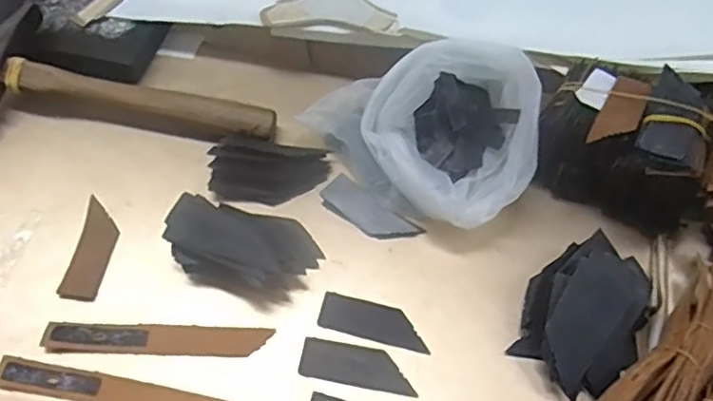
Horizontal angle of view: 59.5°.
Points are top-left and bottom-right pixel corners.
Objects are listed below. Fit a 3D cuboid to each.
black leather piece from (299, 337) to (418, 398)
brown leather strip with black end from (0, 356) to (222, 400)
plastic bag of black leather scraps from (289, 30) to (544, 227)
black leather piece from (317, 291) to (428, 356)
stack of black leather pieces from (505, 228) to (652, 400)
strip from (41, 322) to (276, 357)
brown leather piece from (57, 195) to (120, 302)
[{"bbox_3d":[0.001,0.092,0.349,0.064,0.004,0.023,10,57,5],"label":"black leather piece"},{"bbox_3d":[-0.133,0.103,0.337,0.124,0.004,0.017,9,57,5],"label":"brown leather strip with black end"},{"bbox_3d":[0.052,-0.052,0.400,0.108,0.081,0.135,-32,63,-20],"label":"plastic bag of black leather scraps"},{"bbox_3d":[0.010,0.071,0.364,0.063,0.004,0.025,11,57,6],"label":"black leather piece"},{"bbox_3d":[0.130,0.064,0.351,0.064,0.034,0.082,38,64,21],"label":"stack of black leather pieces"},{"bbox_3d":[-0.113,0.078,0.354,0.124,0.004,0.016,1,57,0],"label":"strip"},{"bbox_3d":[-0.161,0.030,0.382,0.023,0.004,0.066,5,57,2],"label":"brown leather piece"}]

